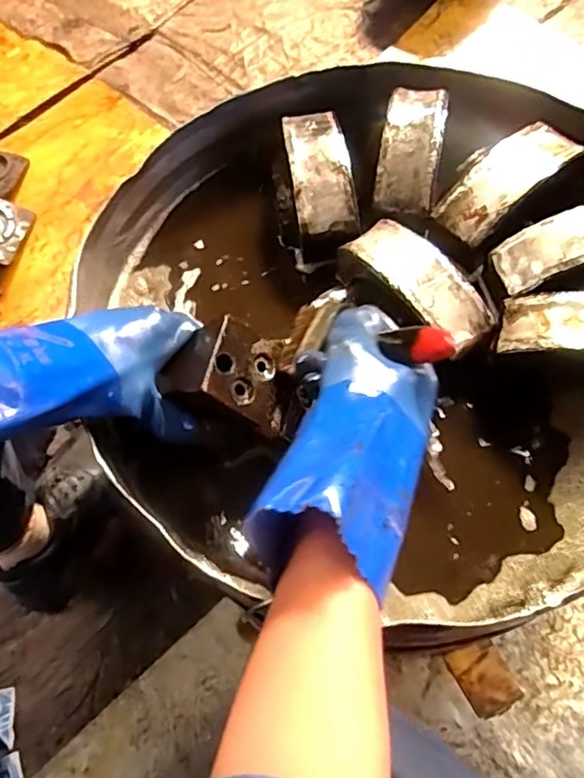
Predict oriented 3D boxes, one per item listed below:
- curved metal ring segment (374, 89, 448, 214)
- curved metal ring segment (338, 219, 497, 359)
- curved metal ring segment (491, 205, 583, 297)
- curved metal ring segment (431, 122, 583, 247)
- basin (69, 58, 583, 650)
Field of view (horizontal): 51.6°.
[{"bbox_3d":[0.123,-0.250,0.622,0.057,0.033,0.147,10,67,9],"label":"curved metal ring segment"},{"bbox_3d":[0.116,-0.100,0.555,0.056,0.028,0.153,-37,68,-11],"label":"curved metal ring segment"},{"bbox_3d":[0.267,-0.135,0.555,0.153,0.033,0.058,-17,66,-3],"label":"curved metal ring segment"},{"bbox_3d":[0.209,-0.211,0.598,0.154,0.027,0.078,-37,68,-11],"label":"curved metal ring segment"},{"bbox_3d":[0.099,-0.076,0.589,0.586,0.101,0.594,-2,66,4],"label":"basin"}]

